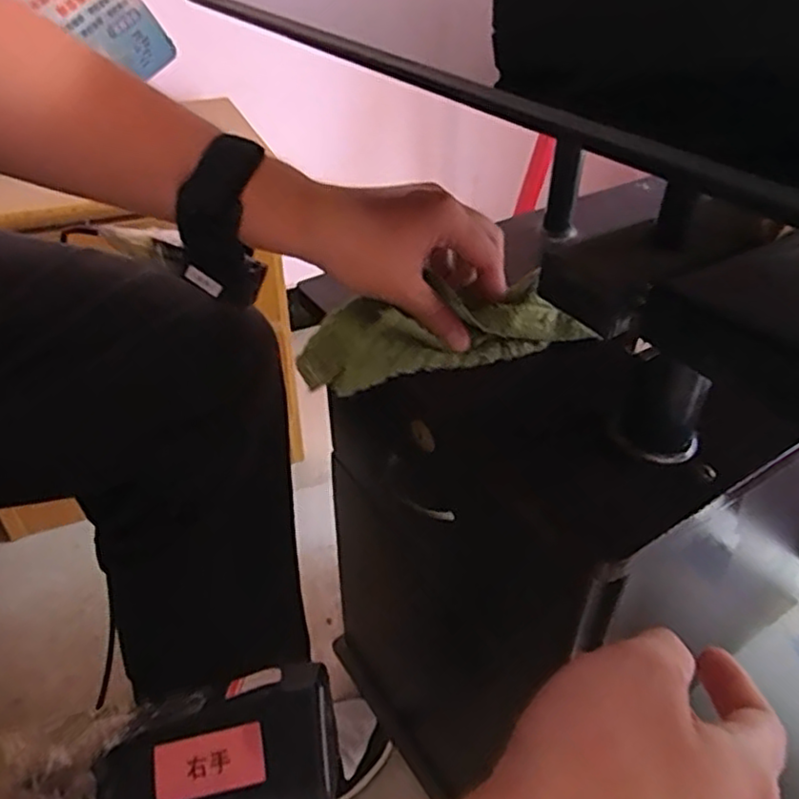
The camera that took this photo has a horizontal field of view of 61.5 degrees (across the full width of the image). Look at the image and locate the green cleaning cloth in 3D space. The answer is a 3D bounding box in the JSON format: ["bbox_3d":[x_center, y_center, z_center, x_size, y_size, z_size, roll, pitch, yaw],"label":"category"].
[{"bbox_3d":[0.024,-0.040,0.437,0.189,0.049,0.059,-9,38,5],"label":"green cleaning cloth"}]

